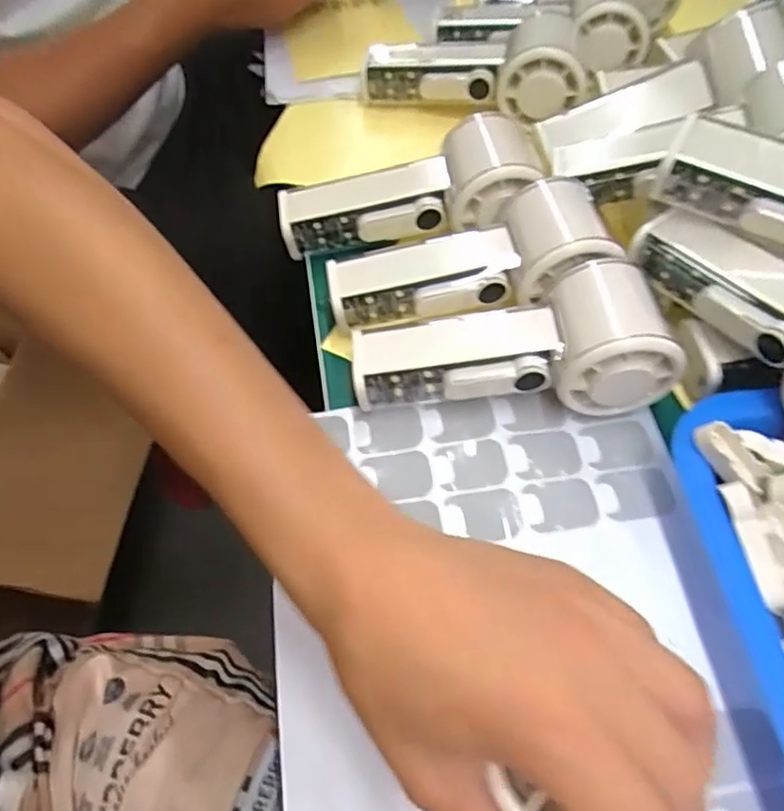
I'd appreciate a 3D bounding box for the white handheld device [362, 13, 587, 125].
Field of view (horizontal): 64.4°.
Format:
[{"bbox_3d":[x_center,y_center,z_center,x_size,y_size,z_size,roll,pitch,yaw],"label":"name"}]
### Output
[{"bbox_3d":[0.056,-0.235,0.429,0.152,0.052,0.057,12,59,8],"label":"white handheld device"}]

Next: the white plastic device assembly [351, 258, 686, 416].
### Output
[{"bbox_3d":[0.058,-0.032,0.306,0.153,0.058,0.058,2,58,1],"label":"white plastic device assembly"}]

